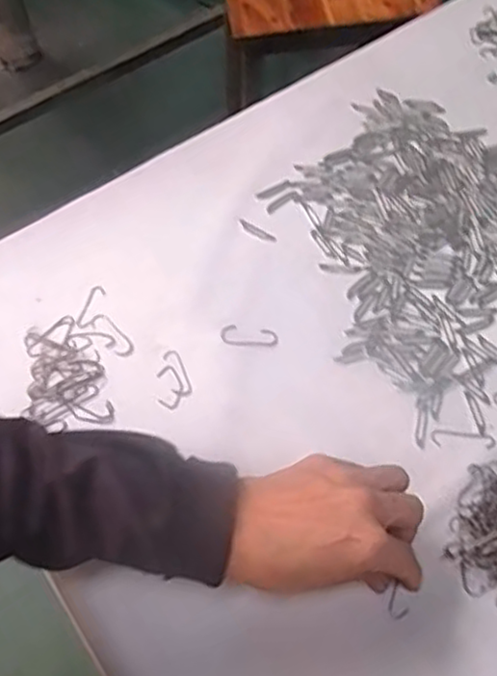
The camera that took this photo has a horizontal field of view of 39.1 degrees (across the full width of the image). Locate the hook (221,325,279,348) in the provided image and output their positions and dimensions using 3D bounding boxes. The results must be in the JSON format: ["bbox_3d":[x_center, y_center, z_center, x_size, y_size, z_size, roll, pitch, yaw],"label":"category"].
[{"bbox_3d":[0.001,0.000,0.524,0.042,0.004,0.017,5,58,5],"label":"hook"}]

